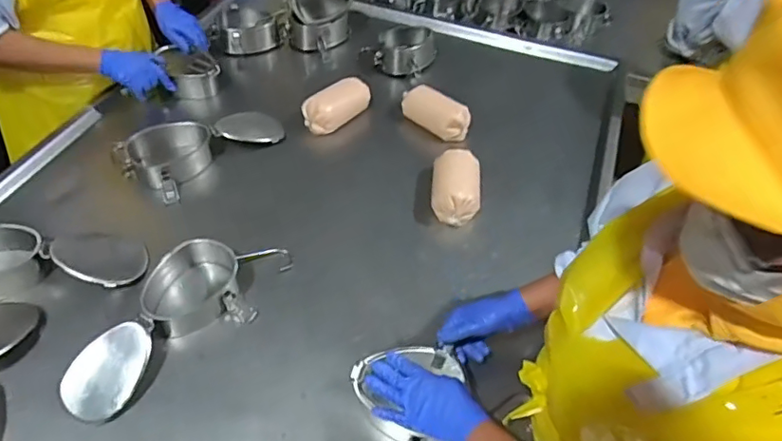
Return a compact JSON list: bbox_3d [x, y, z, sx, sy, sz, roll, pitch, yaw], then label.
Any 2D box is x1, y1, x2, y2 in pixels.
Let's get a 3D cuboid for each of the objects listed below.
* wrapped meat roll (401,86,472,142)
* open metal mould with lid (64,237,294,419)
[{"bbox_3d":[0.099,-0.246,1.258,0.169,0.075,0.070,33,54,23],"label":"wrapped meat roll"},{"bbox_3d":[-0.344,0.134,0.899,0.389,0.067,0.166,-35,61,-30],"label":"open metal mould with lid"}]

